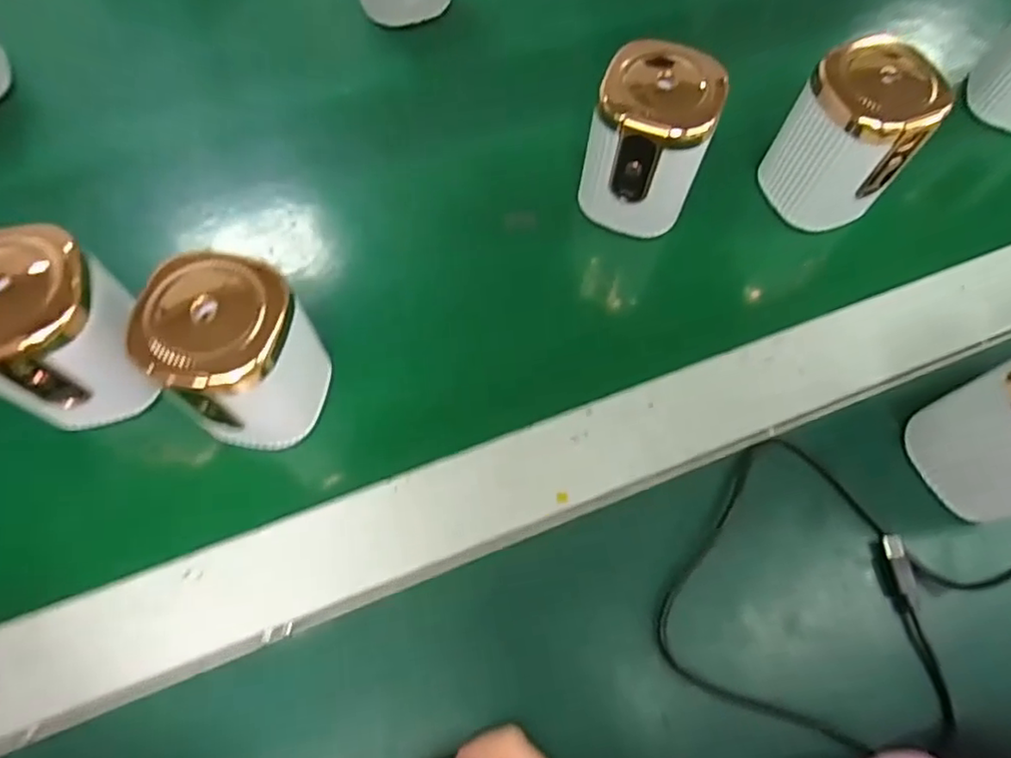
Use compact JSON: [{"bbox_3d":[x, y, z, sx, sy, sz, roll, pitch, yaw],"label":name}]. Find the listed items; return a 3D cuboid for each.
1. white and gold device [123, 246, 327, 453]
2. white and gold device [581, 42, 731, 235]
[{"bbox_3d":[-0.108,-0.008,0.253,0.052,0.067,0.057,21,67,6],"label":"white and gold device"},{"bbox_3d":[0.068,-0.112,0.303,0.053,0.071,0.048,20,66,6],"label":"white and gold device"}]

